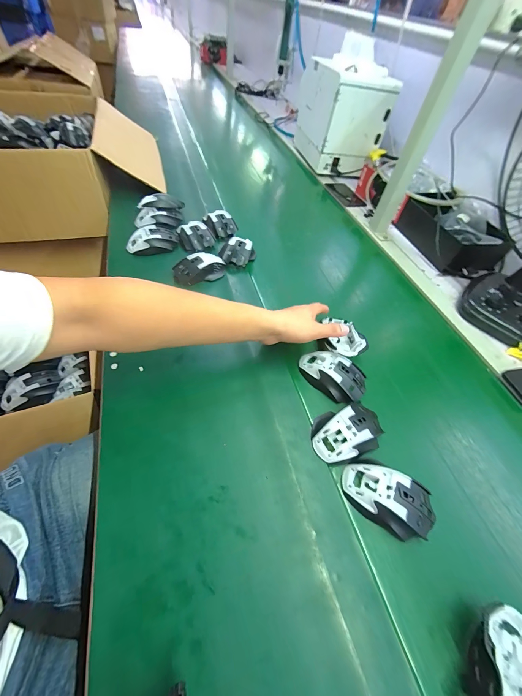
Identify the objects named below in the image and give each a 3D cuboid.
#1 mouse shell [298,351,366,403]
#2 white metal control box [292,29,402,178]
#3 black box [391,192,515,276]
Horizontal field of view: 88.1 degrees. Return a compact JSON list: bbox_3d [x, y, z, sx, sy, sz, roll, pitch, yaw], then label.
[{"bbox_3d":[0.122,0.047,0.466,0.115,0.039,0.066,23,55,11],"label":"mouse shell"},{"bbox_3d":[0.281,-0.840,0.947,0.200,0.311,0.310,-8,55,-13],"label":"white metal control box"},{"bbox_3d":[0.517,-0.316,0.744,0.153,0.089,0.265,-15,56,-16],"label":"black box"}]

